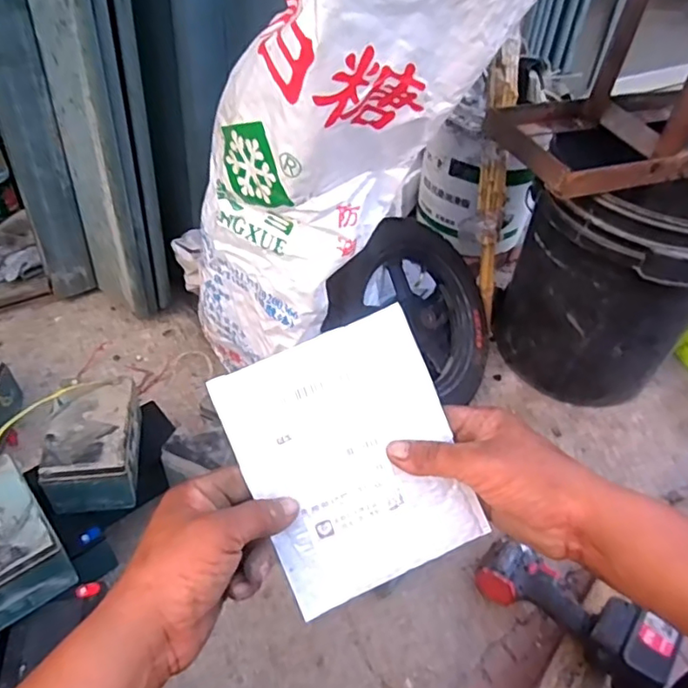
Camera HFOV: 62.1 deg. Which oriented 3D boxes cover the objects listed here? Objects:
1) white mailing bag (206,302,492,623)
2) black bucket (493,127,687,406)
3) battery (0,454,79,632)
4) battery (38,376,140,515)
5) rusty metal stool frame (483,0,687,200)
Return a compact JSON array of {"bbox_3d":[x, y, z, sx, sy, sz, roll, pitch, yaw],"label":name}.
[{"bbox_3d":[0.006,0.082,0.407,0.144,0.178,0.009,-23,2,-8],"label":"white mailing bag"},{"bbox_3d":[0.474,-0.110,1.016,0.320,0.418,0.306,28,46,25],"label":"black bucket"},{"bbox_3d":[-0.387,0.221,0.646,0.097,0.089,0.146,-27,50,-31],"label":"battery"},{"bbox_3d":[-0.326,0.132,0.752,0.102,0.096,0.149,-3,42,-8],"label":"battery"},{"bbox_3d":[0.455,-0.420,0.796,0.431,0.315,0.236,-15,45,-20],"label":"rusty metal stool frame"}]

